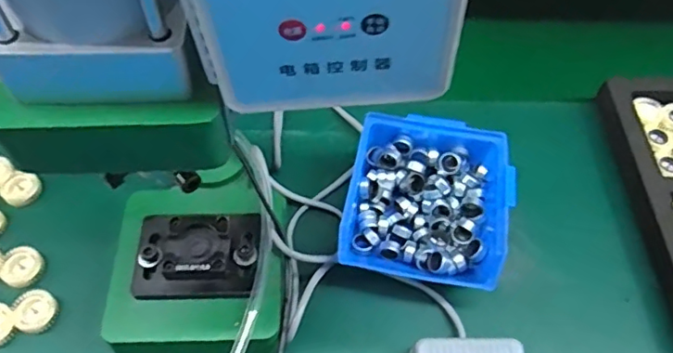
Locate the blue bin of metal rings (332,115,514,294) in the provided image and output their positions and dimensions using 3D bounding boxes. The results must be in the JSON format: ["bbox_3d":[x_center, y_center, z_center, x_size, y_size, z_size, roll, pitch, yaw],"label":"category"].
[{"bbox_3d":[0.075,0.019,0.474,0.127,0.061,0.141,11,57,6],"label":"blue bin of metal rings"}]

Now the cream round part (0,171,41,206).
[{"bbox_3d":[-0.282,0.010,0.503,0.029,0.013,0.032,39,63,22],"label":"cream round part"}]

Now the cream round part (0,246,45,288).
[{"bbox_3d":[-0.258,0.075,0.463,0.032,0.012,0.032,1,56,-1],"label":"cream round part"}]

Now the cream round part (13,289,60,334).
[{"bbox_3d":[-0.235,0.104,0.441,0.030,0.007,0.033,1,56,-1],"label":"cream round part"}]

